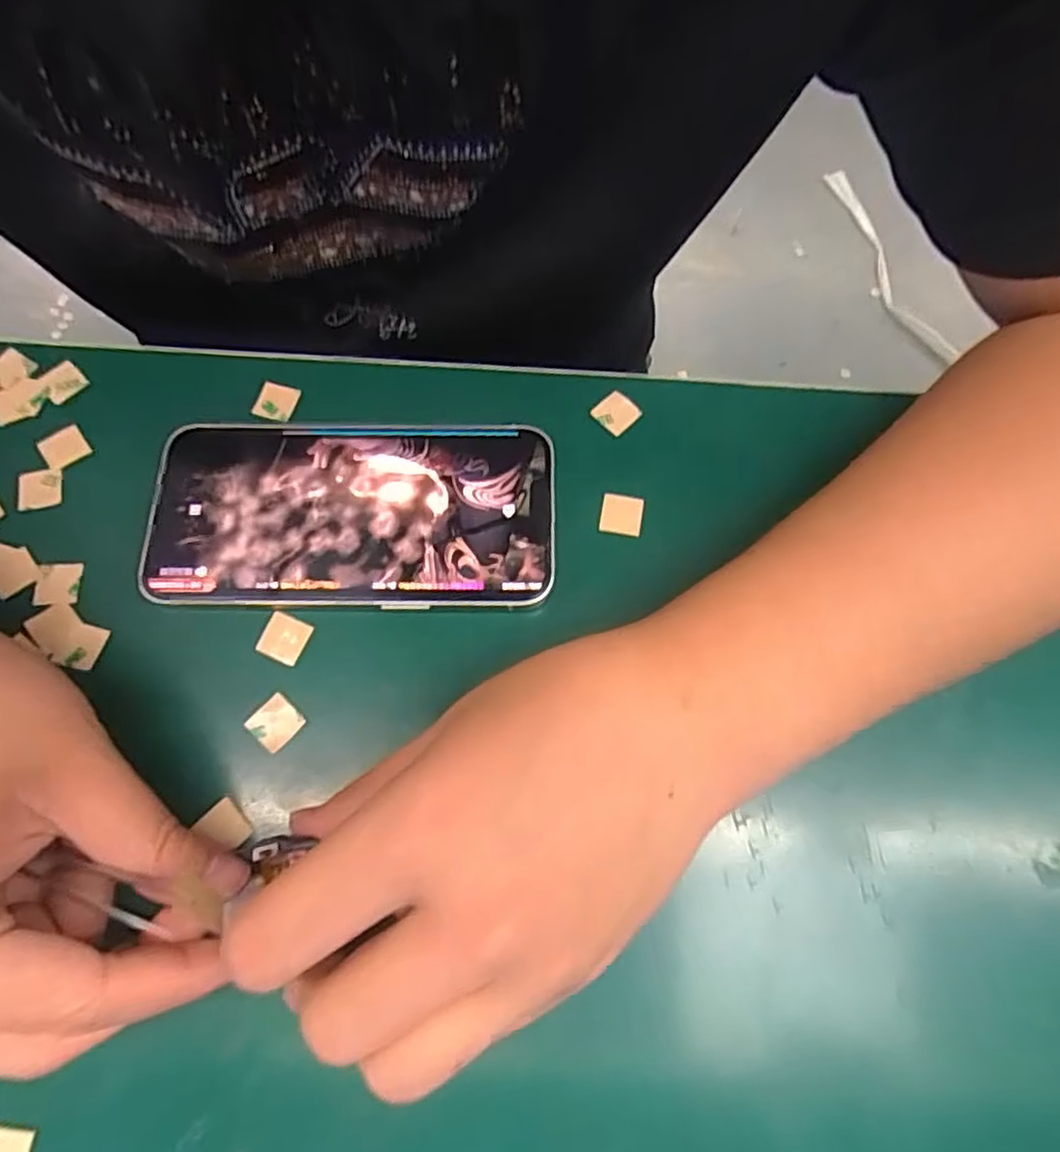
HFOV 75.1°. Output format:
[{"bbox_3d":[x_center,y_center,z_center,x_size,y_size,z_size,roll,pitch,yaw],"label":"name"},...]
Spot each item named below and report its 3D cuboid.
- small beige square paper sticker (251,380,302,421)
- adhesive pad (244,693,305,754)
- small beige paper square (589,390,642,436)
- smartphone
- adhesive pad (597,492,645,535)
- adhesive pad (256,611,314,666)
[{"bbox_3d":[-0.101,-0.070,0.275,0.015,0.004,0.015,15,72,3],"label":"small beige square paper sticker"},{"bbox_3d":[-0.086,0.049,0.232,0.015,0.004,0.016,39,75,10],"label":"adhesive pad"},{"bbox_3d":[0.035,-0.066,0.276,0.016,0.004,0.015,44,76,11],"label":"small beige paper square"},{"bbox_3d":[-0.065,-0.023,0.254,0.145,0.009,0.072,0,72,-2],"label":"smartphone"},{"bbox_3d":[0.035,-0.023,0.261,0.016,0.004,0.015,12,72,2],"label":"adhesive pad"},{"bbox_3d":[-0.087,0.021,0.242,0.015,0.004,0.016,21,72,5],"label":"adhesive pad"}]

